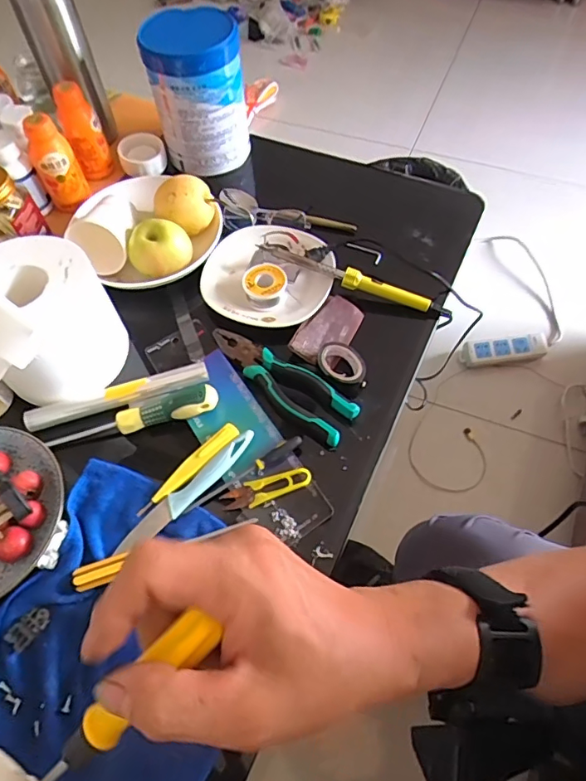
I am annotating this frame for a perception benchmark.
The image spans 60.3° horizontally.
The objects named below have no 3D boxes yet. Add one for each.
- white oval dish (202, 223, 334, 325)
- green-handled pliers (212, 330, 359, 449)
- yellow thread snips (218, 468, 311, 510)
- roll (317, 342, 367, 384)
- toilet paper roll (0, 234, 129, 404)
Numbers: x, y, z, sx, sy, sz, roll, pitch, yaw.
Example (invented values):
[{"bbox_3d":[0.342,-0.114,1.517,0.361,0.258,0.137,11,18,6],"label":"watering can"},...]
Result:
[{"bbox_3d":[-0.032,-0.152,0.646,0.164,0.032,0.159,24,63,15],"label":"white oval dish"},{"bbox_3d":[-0.015,-0.014,0.574,0.194,0.014,0.057,36,67,20],"label":"green-handled pliers"},{"bbox_3d":[-0.027,0.099,0.516,0.093,0.009,0.026,-17,61,-8],"label":"yellow thread snips"},{"bbox_3d":[0.055,-0.031,0.576,0.055,0.016,0.044,40,69,22],"label":"roll"},{"bbox_3d":[-0.283,-0.082,0.553,0.182,0.130,0.146,40,69,22],"label":"toilet paper roll"}]

